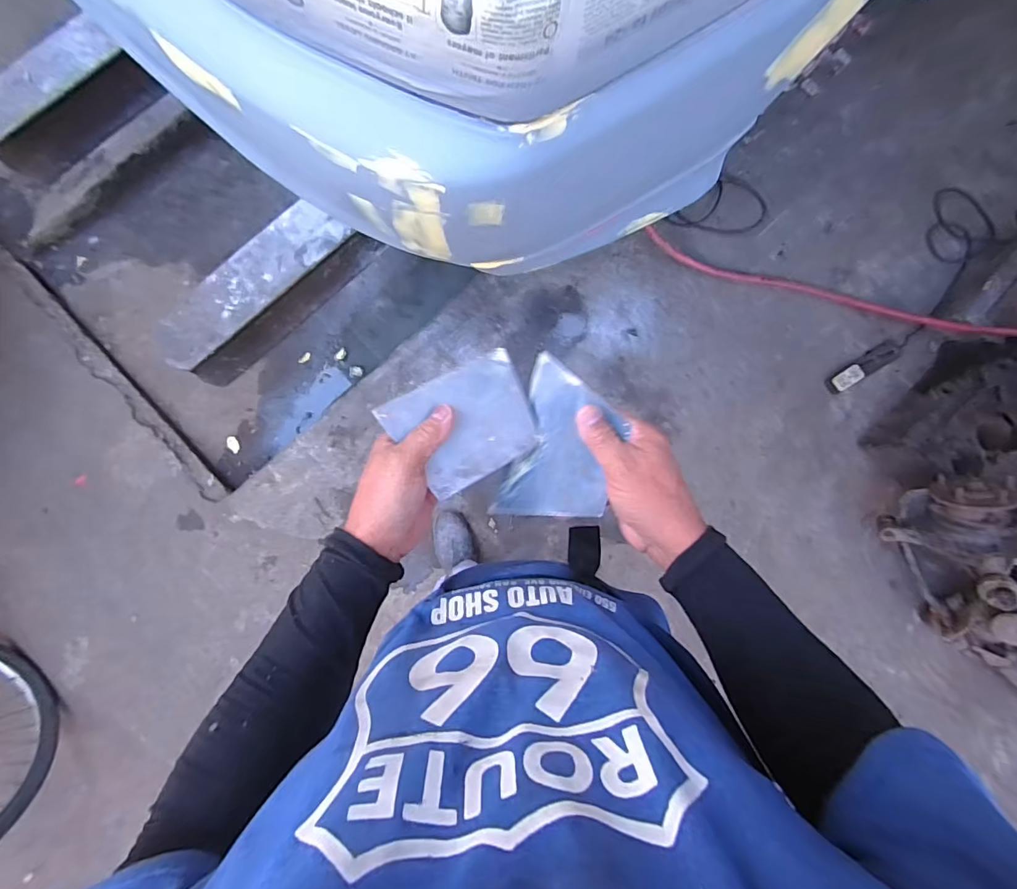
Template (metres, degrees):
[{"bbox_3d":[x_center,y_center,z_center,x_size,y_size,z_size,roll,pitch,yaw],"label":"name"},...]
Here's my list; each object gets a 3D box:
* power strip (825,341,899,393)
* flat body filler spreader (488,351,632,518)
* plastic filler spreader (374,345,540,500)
[{"bbox_3d":[1.001,-0.221,1.347,0.236,0.031,0.048,-31,85,-3],"label":"power strip"},{"bbox_3d":[0.045,0.003,0.405,0.096,0.008,0.137,19,95,34],"label":"flat body filler spreader"},{"bbox_3d":[-0.033,-0.017,0.401,0.116,0.008,0.088,-30,90,-18],"label":"plastic filler spreader"}]

